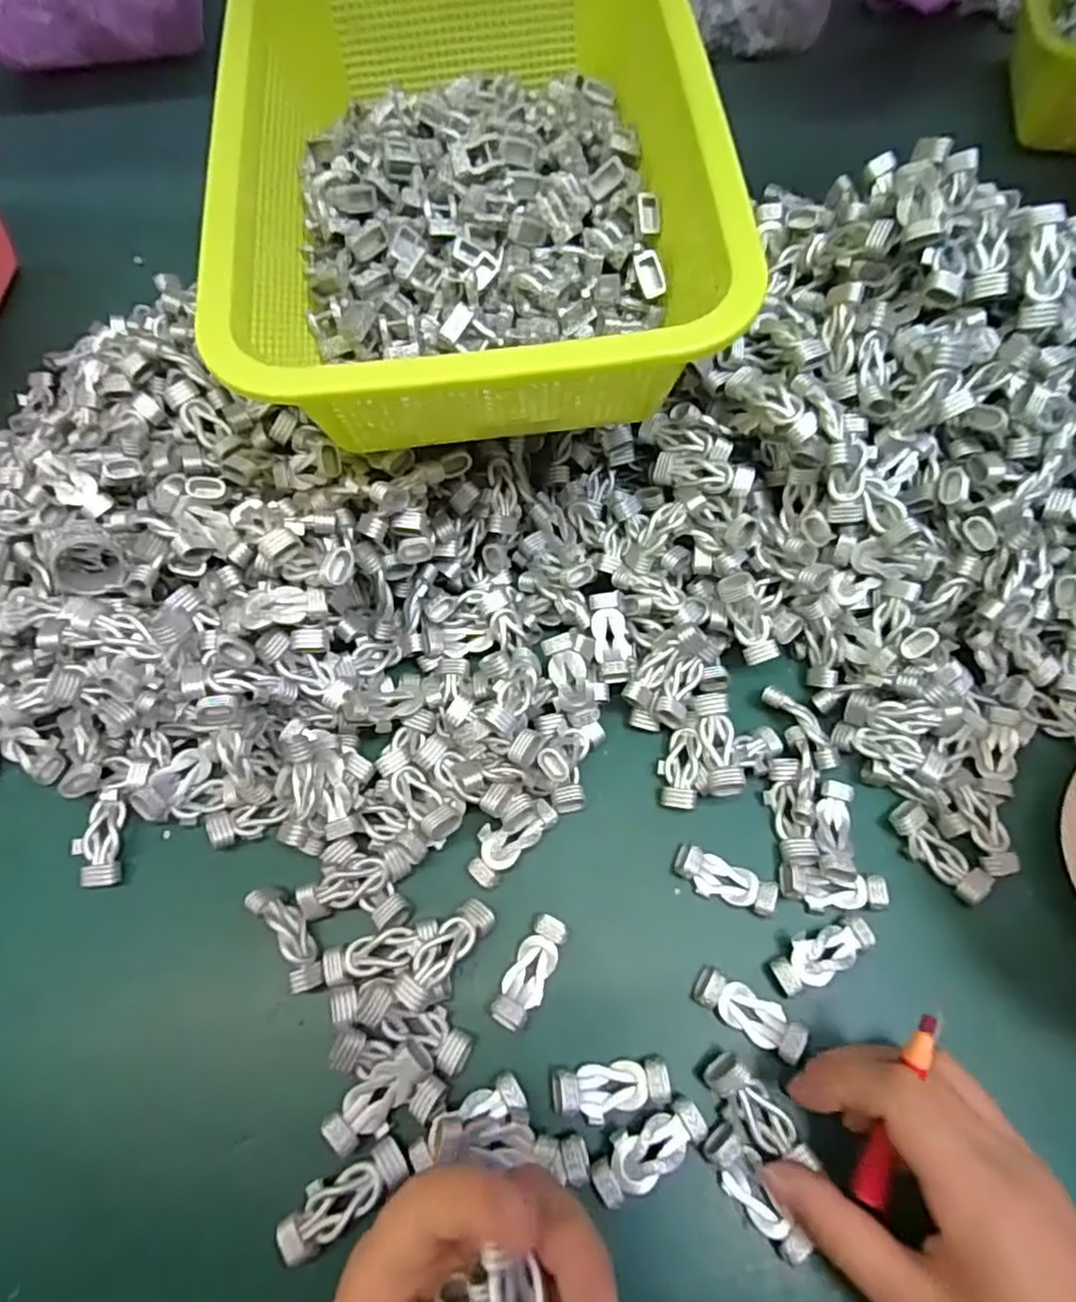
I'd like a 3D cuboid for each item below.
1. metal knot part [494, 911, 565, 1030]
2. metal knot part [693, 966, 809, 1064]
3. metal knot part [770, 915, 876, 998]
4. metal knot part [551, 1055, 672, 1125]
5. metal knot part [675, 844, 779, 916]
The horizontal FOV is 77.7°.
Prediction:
[{"bbox_3d":[-0.003,0.126,0.264,0.016,0.011,0.042,22,67,11],"label":"metal knot part"},{"bbox_3d":[0.081,0.139,0.256,0.042,0.013,0.016,30,69,14],"label":"metal knot part"},{"bbox_3d":[0.113,0.120,0.265,0.042,0.013,0.018,-16,66,-7],"label":"metal knot part"},{"bbox_3d":[0.027,0.162,0.246,0.043,0.009,0.017,-6,65,-2],"label":"metal knot part"},{"bbox_3d":[0.078,0.096,0.278,0.041,0.007,0.016,21,67,10],"label":"metal knot part"}]

